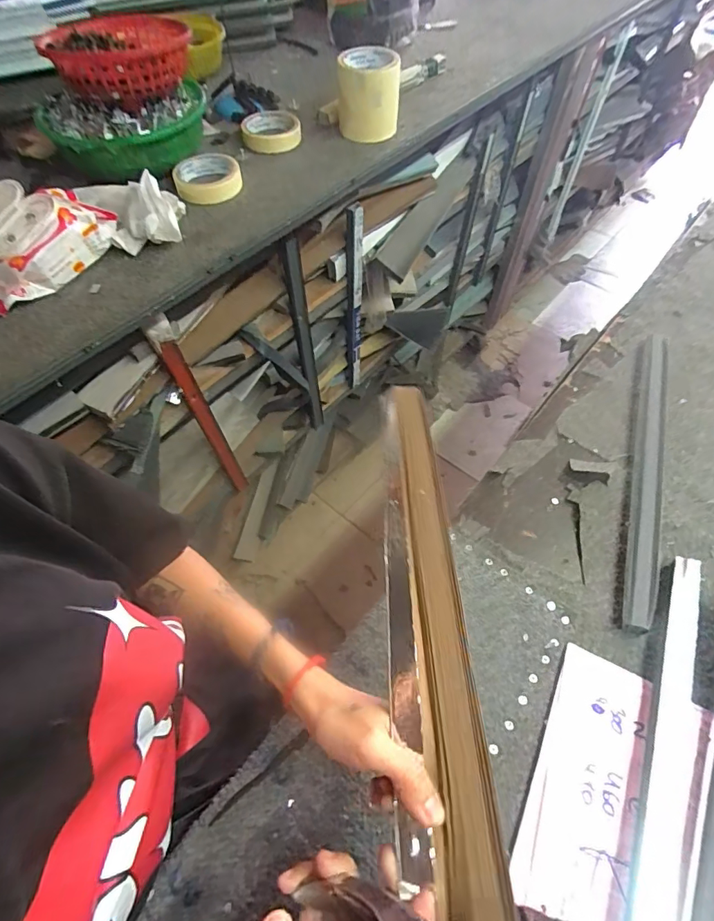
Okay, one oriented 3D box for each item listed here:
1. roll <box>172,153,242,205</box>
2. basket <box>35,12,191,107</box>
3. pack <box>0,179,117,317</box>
[{"bbox_3d":[-0.210,-0.398,0.652,0.089,0.035,0.091,-15,59,-8],"label":"roll"},{"bbox_3d":[-0.299,-0.515,0.594,0.174,0.065,0.166,-29,59,-15],"label":"basket"},{"bbox_3d":[-0.379,-0.259,0.539,0.112,0.068,0.171,37,65,21],"label":"pack"}]

